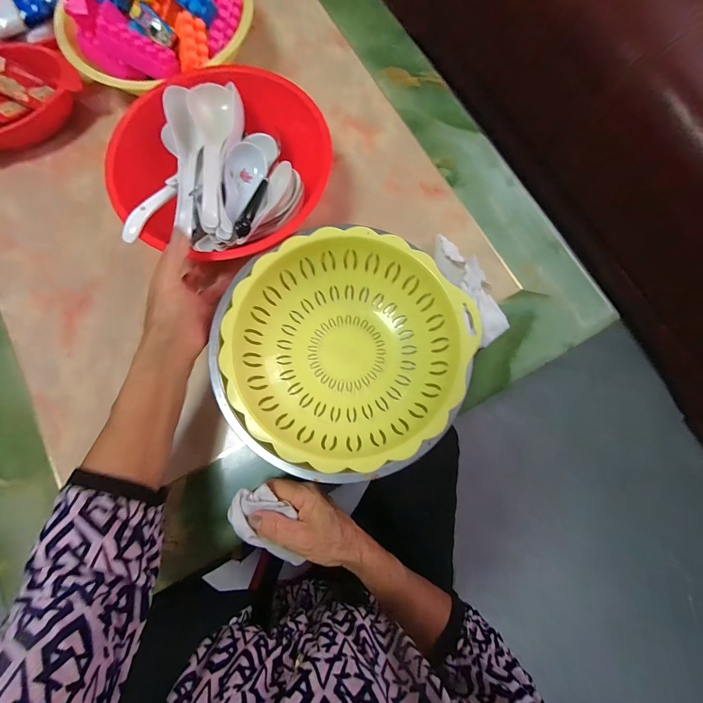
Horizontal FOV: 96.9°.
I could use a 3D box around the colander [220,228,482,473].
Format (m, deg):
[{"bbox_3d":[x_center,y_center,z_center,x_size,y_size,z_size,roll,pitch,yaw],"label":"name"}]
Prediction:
[{"bbox_3d":[-0.005,0.000,0.350,0.257,0.070,0.249,-3,78,-1],"label":"colander"}]

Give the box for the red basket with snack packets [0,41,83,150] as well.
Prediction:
[{"bbox_3d":[-0.479,-0.342,0.421,0.213,0.059,0.133,-35,80,-7],"label":"red basket with snack packets"}]

